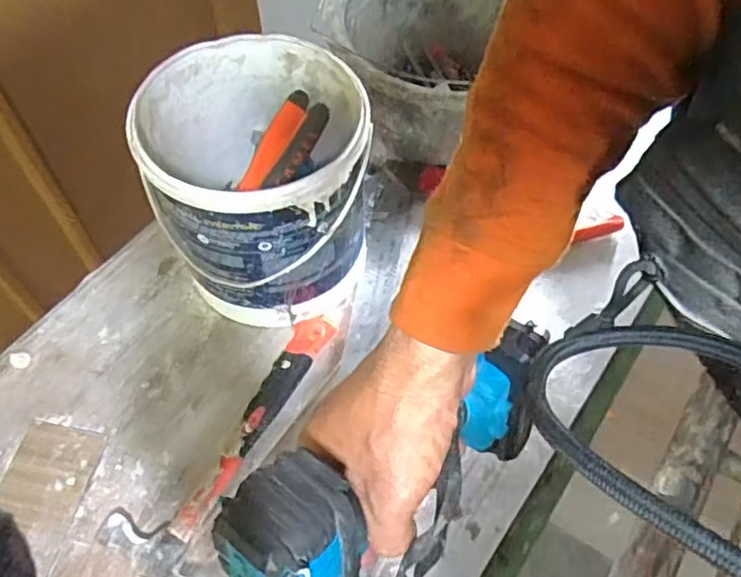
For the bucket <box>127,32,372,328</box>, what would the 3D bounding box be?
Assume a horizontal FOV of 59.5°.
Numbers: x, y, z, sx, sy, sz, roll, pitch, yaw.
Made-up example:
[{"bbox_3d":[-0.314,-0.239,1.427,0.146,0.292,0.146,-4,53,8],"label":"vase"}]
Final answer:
[{"bbox_3d":[-0.092,-0.086,0.572,0.170,0.194,0.176,0,57,0],"label":"bucket"}]

